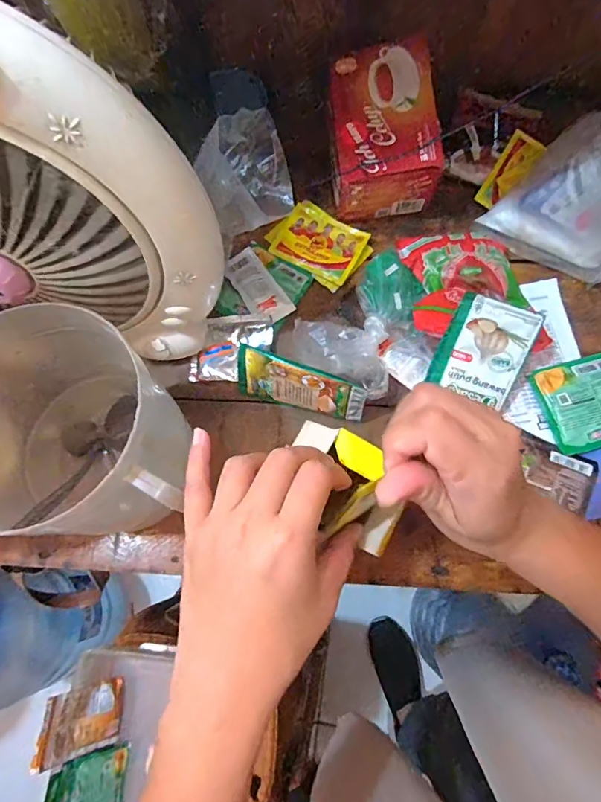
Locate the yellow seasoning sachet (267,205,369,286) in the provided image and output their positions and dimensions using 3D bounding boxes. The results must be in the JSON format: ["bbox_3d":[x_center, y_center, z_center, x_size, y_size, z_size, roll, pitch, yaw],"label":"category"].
[{"bbox_3d":[0.018,-0.149,0.421,0.078,0.004,0.059,28,75,11],"label":"yellow seasoning sachet"}]

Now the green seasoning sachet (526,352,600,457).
[{"bbox_3d":[0.238,0.002,0.371,0.072,0.007,0.074,-14,72,-2],"label":"green seasoning sachet"}]

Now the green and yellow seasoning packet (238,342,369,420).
[{"bbox_3d":[-0.001,-0.010,0.356,0.105,0.058,0.005,17,58,10],"label":"green and yellow seasoning packet"}]

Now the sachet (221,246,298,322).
[{"bbox_3d":[-0.039,-0.105,0.410,0.036,0.009,0.078,-32,73,-8],"label":"sachet"}]

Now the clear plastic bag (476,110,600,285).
[{"bbox_3d":[0.252,-0.195,0.373,0.114,0.109,0.127,35,77,13],"label":"clear plastic bag"}]

